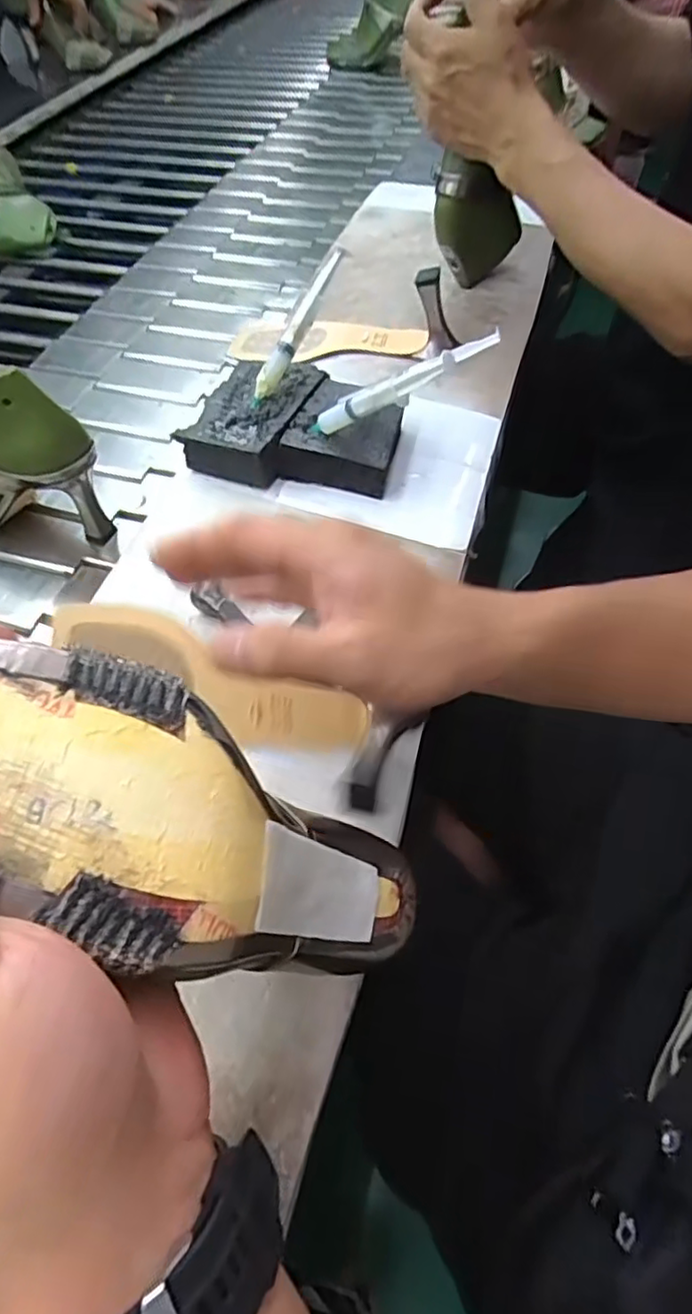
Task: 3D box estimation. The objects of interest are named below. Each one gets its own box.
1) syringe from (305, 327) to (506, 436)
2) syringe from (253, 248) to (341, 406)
[{"bbox_3d":[0.036,-0.191,0.457,0.164,0.017,0.022,-8,47,44],"label":"syringe"},{"bbox_3d":[-0.042,-0.268,0.528,0.016,0.018,0.134,40,107,26],"label":"syringe"}]

